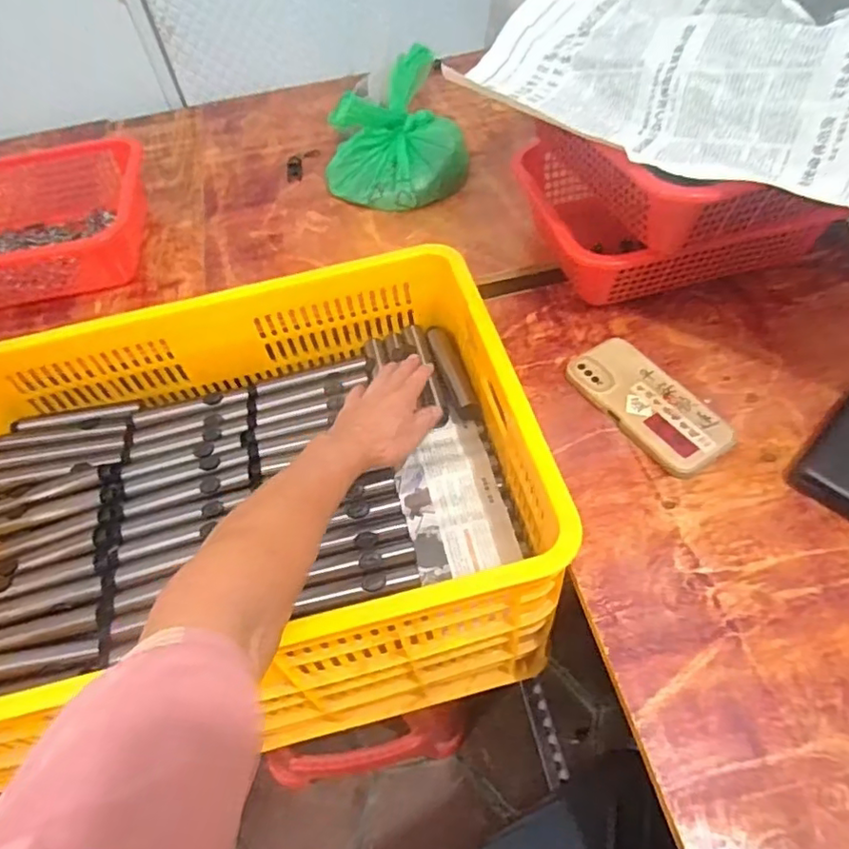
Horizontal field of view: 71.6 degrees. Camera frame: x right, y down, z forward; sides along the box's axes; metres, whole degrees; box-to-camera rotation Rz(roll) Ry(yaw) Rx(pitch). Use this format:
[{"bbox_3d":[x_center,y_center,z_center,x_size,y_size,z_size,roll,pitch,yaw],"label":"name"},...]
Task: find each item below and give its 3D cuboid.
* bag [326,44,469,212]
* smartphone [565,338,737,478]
[{"bbox_3d":[-0.046,-0.433,0.866,0.203,0.102,0.255,-7,54,0],"label":"bag"},{"bbox_3d":[0.222,-0.021,0.589,0.081,0.014,0.165,-33,58,-17],"label":"smartphone"}]

